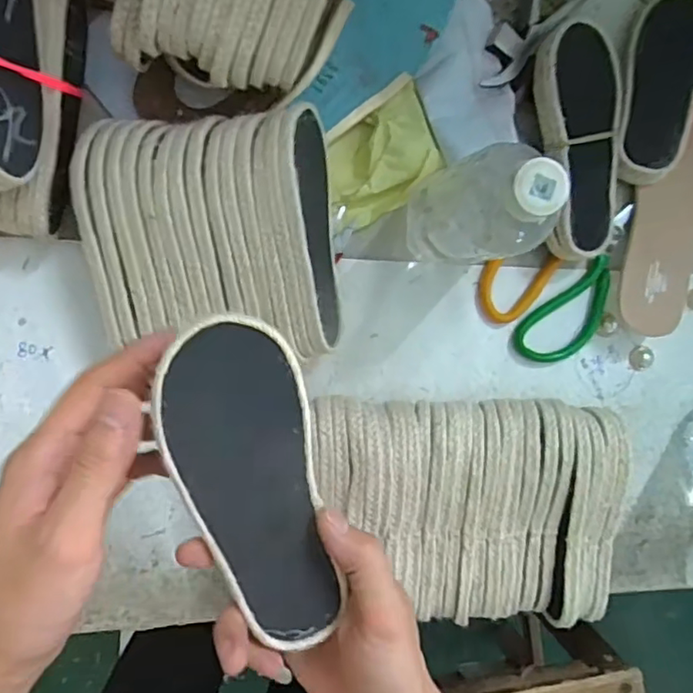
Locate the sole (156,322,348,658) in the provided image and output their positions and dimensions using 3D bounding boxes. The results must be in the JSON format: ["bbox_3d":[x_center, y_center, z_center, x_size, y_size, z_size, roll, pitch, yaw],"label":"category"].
[{"bbox_3d":[-0.044,0.068,0.290,0.065,0.010,0.162,-15,100,-4],"label":"sole"}]

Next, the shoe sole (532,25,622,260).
[{"bbox_3d":[0.182,-0.157,0.468,0.073,0.024,0.170,-9,98,-29],"label":"shoe sole"}]

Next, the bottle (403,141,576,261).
[{"bbox_3d":[0.088,-0.091,0.396,0.069,0.177,0.071,0,94,-6],"label":"bottle"}]

